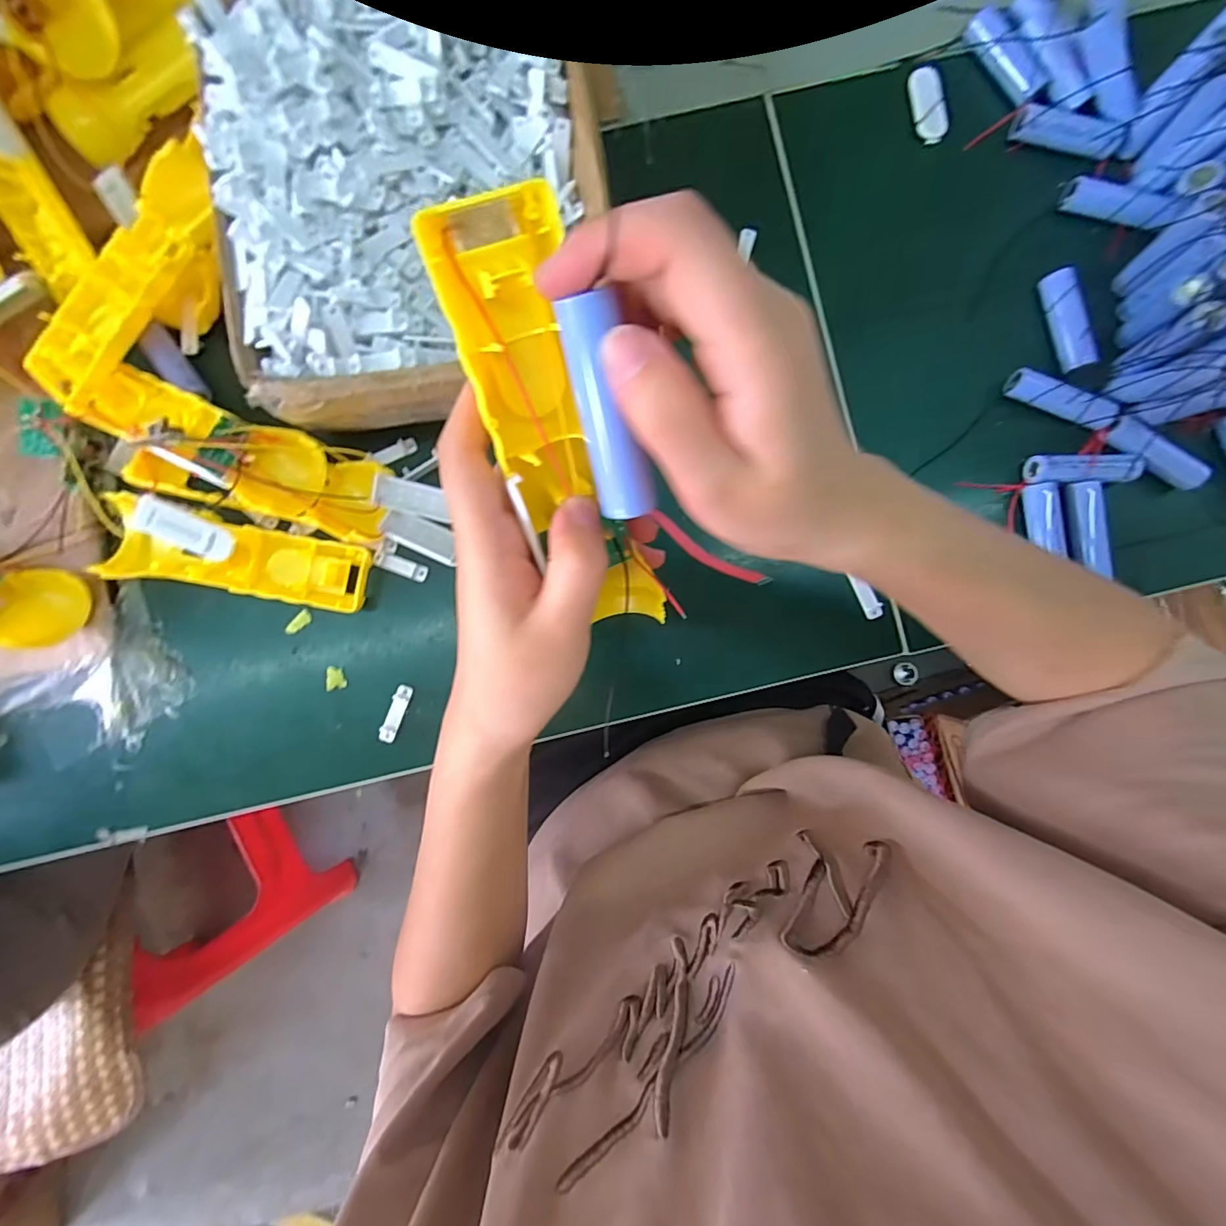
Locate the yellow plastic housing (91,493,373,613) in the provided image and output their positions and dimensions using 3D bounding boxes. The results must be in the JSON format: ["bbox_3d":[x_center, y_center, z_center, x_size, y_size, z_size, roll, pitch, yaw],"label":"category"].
[{"bbox_3d":[-0.237,-0.036,0.336,0.158,0.018,0.049,8,88,0],"label":"yellow plastic housing"}]

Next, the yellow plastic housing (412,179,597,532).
[{"bbox_3d":[-0.028,-0.081,0.172,0.038,0.019,0.095,-13,113,0],"label":"yellow plastic housing"}]

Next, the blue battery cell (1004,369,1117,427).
[{"bbox_3d":[0.276,-0.134,0.328,0.019,0.014,0.068,-36,52,1],"label":"blue battery cell"}]

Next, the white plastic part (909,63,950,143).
[{"bbox_3d":[0.217,-0.351,0.363,0.023,0.008,0.049,-14,88,-1],"label":"white plastic part"}]

